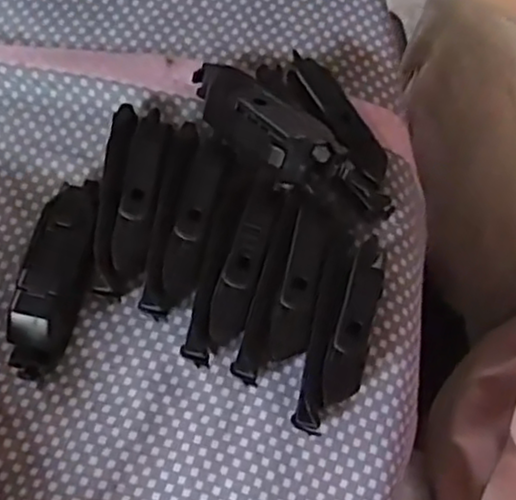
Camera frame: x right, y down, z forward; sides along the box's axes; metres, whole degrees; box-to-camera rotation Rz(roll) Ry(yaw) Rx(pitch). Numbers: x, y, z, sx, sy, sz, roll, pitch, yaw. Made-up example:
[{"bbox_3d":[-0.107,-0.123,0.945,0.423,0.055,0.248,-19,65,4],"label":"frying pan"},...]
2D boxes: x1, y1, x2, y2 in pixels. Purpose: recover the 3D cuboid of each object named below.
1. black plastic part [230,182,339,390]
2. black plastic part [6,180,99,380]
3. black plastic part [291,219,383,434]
[{"bbox_3d":[0.012,0.014,0.270,0.023,0.021,0.077,18,74,3],"label":"black plastic part"},{"bbox_3d":[-0.077,0.010,0.266,0.025,0.024,0.075,12,74,2],"label":"black plastic part"},{"bbox_3d":[0.032,0.027,0.267,0.021,0.022,0.085,13,74,2],"label":"black plastic part"}]

